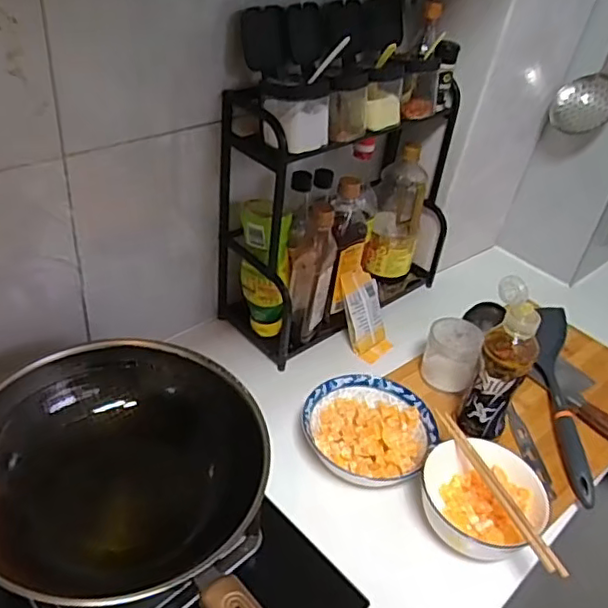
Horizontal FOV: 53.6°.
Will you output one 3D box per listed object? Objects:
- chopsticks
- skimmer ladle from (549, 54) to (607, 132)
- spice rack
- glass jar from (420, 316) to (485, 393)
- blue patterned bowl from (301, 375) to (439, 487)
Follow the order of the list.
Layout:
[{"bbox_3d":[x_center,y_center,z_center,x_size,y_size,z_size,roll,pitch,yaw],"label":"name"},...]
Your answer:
[{"bbox_3d":[0.229,0.214,0.722,0.017,0.016,0.241,-9,40,-21],"label":"chopsticks"},{"bbox_3d":[0.494,-0.446,0.956,0.096,0.341,0.055,19,39,15],"label":"skimmer ladle"},{"bbox_3d":[0.064,-0.158,0.980,0.187,0.391,0.387,34,44,30],"label":"spice rack"},{"bbox_3d":[0.226,0.078,0.925,0.080,0.093,0.077,5,37,-4],"label":"glass jar"},{"bbox_3d":[0.087,0.173,0.827,0.175,0.054,0.151,9,37,2],"label":"blue patterned bowl"}]

